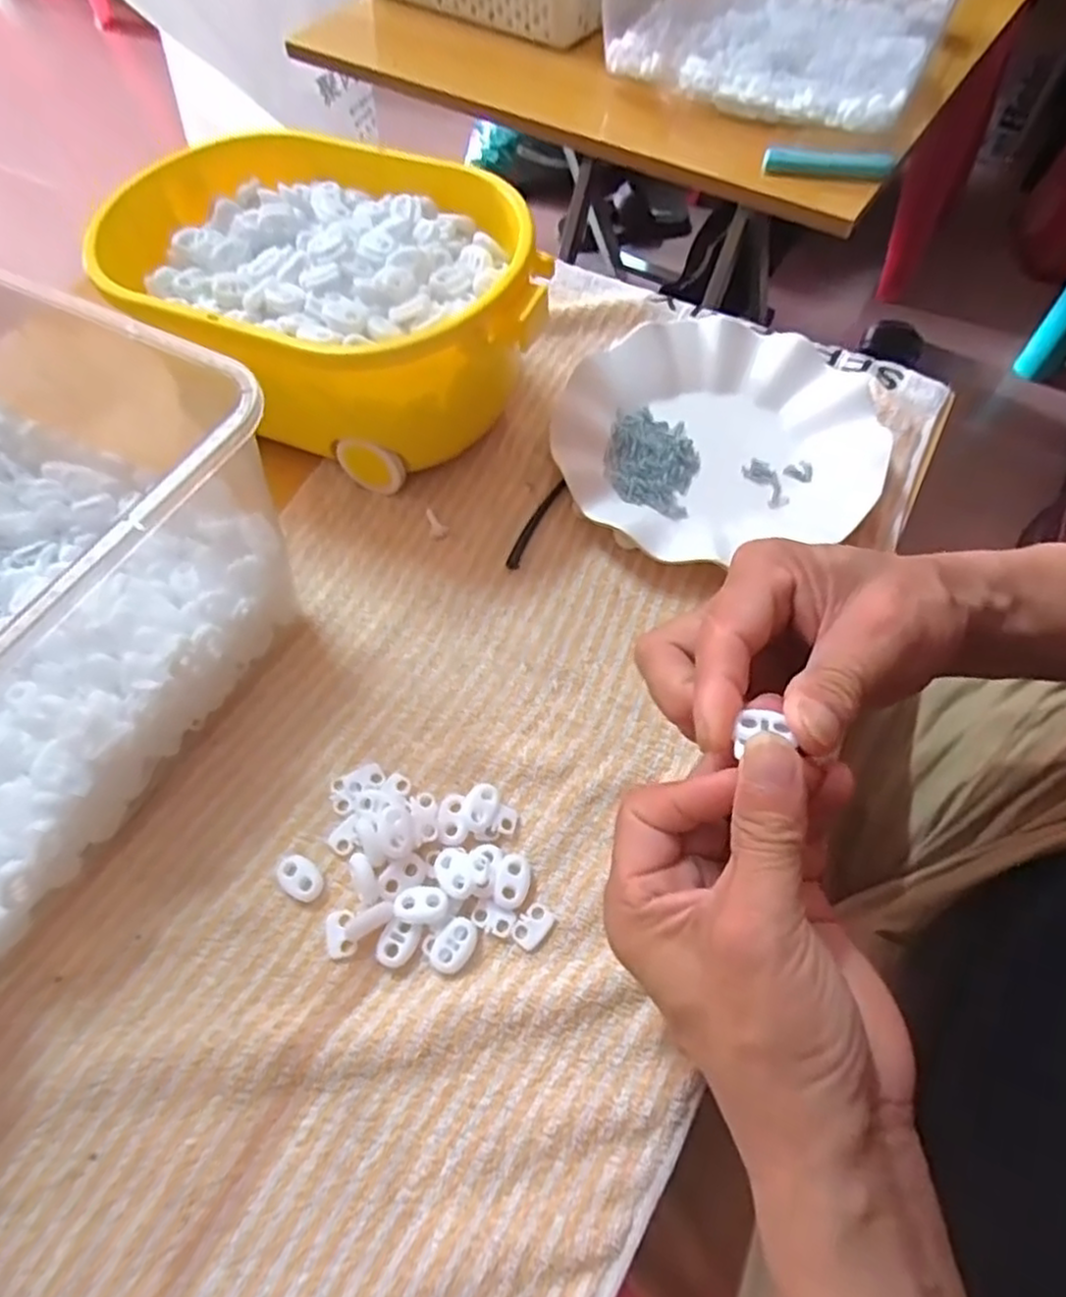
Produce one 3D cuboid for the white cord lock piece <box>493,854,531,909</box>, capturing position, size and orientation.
[{"bbox_3d":[-0.009,0.100,0.304,0.014,0.005,0.022,13,63,10],"label":"white cord lock piece"}]

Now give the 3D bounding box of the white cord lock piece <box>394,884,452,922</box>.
[{"bbox_3d":[-0.046,0.107,0.296,0.022,0.006,0.014,-3,62,2],"label":"white cord lock piece"}]

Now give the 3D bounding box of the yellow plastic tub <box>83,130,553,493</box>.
[{"bbox_3d":[-0.110,-0.191,0.408,0.242,0.104,0.163,18,65,13],"label":"yellow plastic tub"}]

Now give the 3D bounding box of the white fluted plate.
[{"bbox_3d":[0.106,-0.130,0.413,0.178,0.024,0.160,0,62,3],"label":"white fluted plate"}]

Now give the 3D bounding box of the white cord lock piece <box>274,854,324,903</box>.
[{"bbox_3d":[-0.101,0.100,0.308,0.022,0.006,0.014,34,69,19],"label":"white cord lock piece"}]

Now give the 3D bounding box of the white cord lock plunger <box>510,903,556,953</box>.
[{"bbox_3d":[0.000,0.116,0.296,0.013,0.004,0.018,34,69,19],"label":"white cord lock plunger"}]

